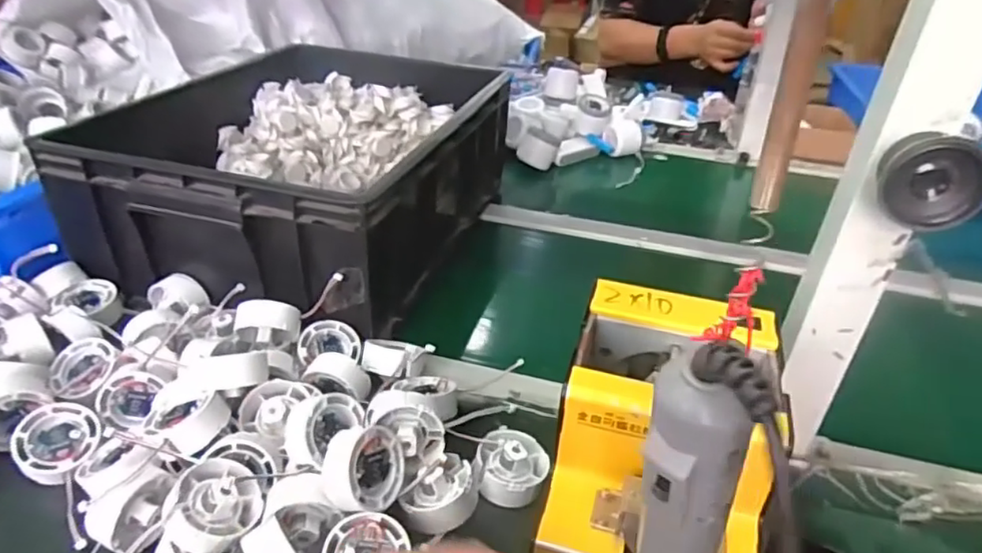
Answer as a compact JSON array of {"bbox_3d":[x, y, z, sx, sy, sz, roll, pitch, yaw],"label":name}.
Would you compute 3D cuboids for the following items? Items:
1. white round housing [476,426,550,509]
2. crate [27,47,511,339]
[{"bbox_3d":[0.016,0.140,0.472,0.052,0.025,0.058,8,33,7],"label":"white round housing"},{"bbox_3d":[-0.210,-0.135,0.755,0.357,0.171,0.455,11,34,12],"label":"crate"}]

